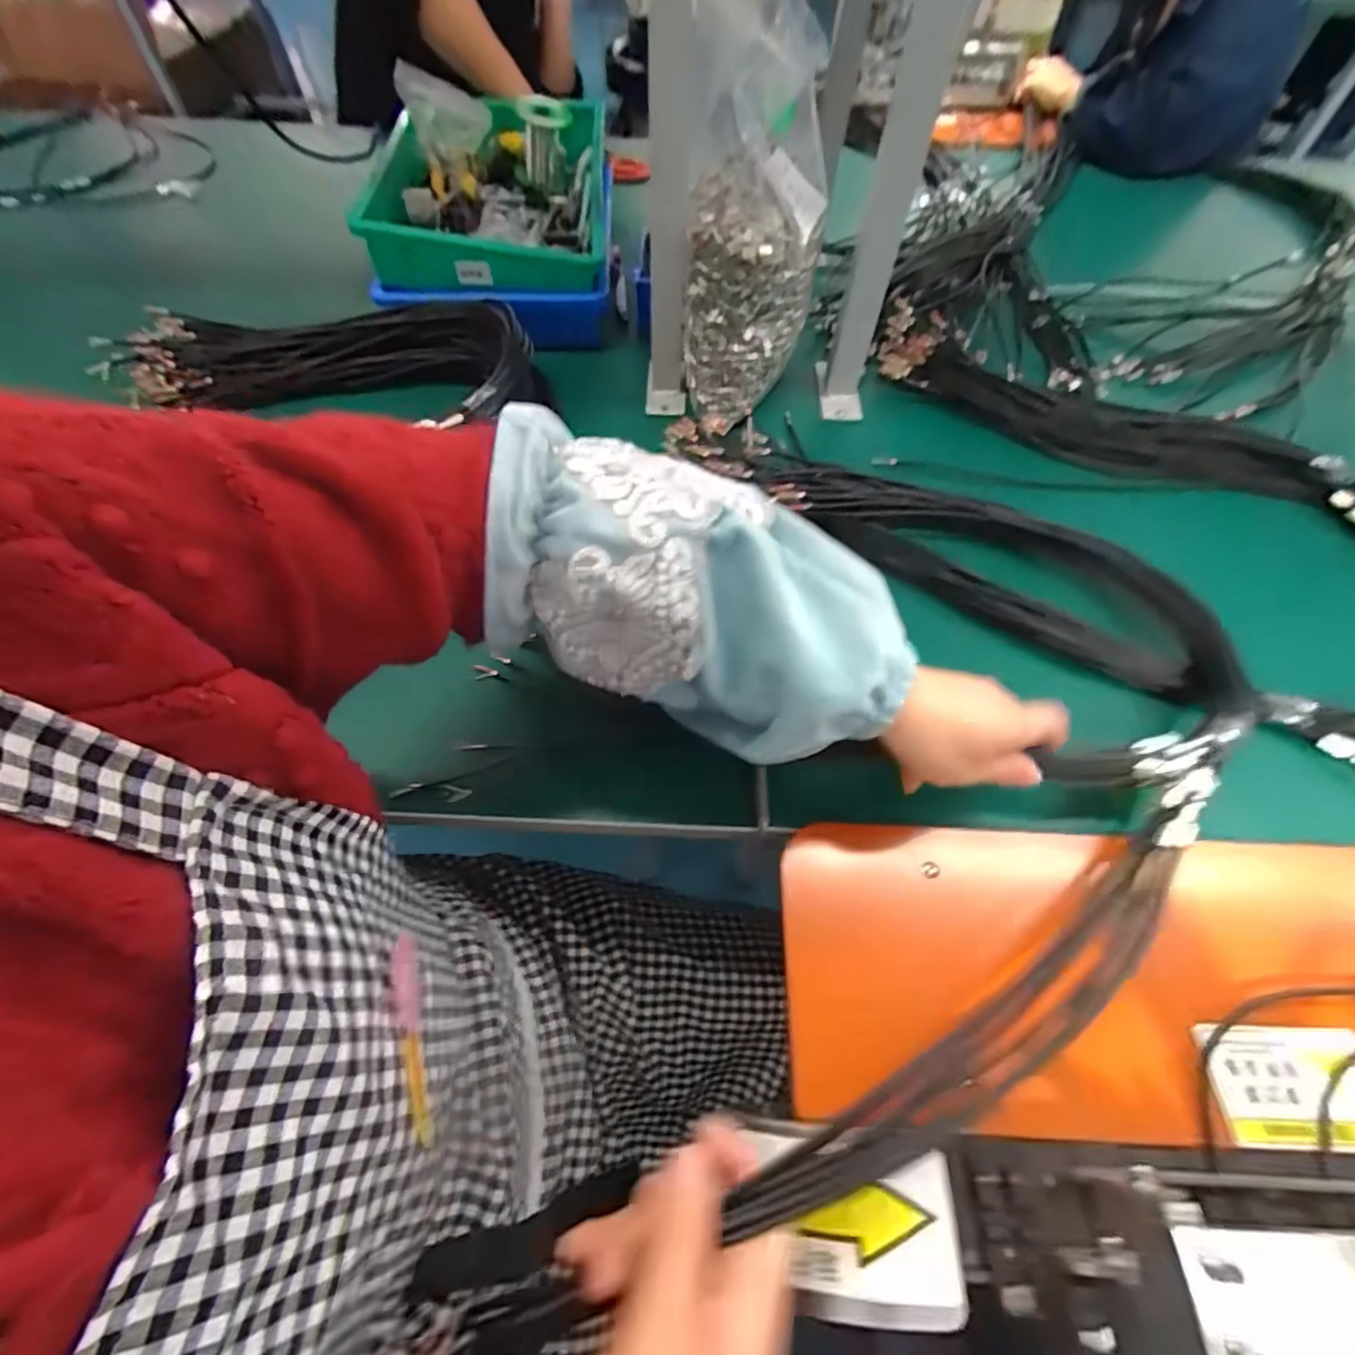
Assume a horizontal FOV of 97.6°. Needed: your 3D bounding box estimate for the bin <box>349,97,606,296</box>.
[{"bbox_3d":[-0.213,-0.552,0.687,0.253,0.082,0.330,-2,58,-3],"label":"bin"}]

